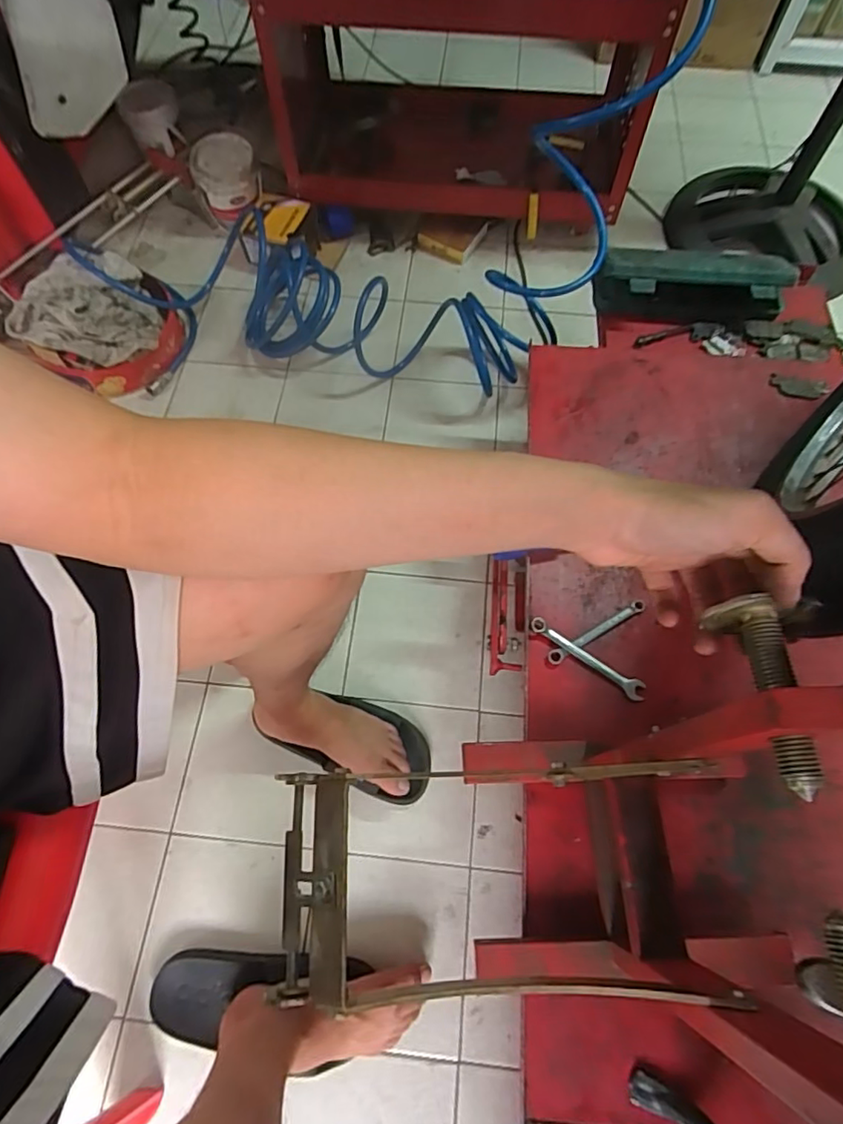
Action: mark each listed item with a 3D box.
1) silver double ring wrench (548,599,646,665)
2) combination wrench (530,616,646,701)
[{"bbox_3d":[0.209,0.082,0.667,0.134,0.008,0.015,-29,69,-12],"label":"silver double ring wrench"},{"bbox_3d":[0.192,0.112,0.654,0.145,0.005,0.023,33,70,14],"label":"combination wrench"}]

